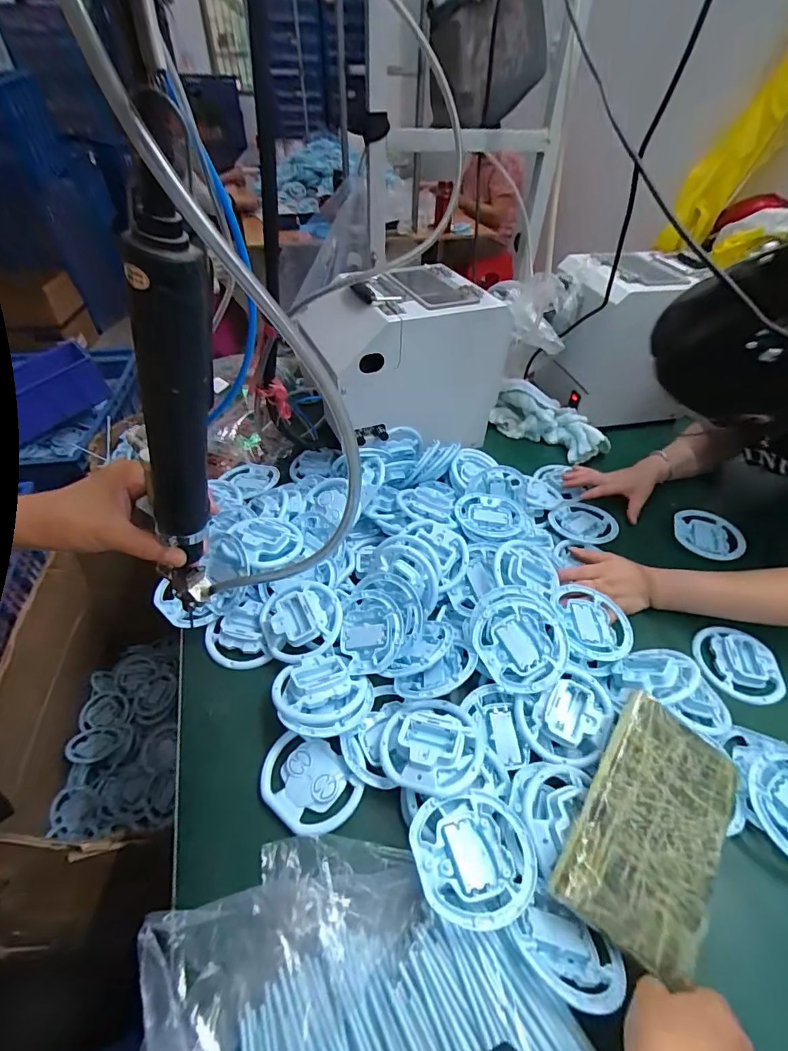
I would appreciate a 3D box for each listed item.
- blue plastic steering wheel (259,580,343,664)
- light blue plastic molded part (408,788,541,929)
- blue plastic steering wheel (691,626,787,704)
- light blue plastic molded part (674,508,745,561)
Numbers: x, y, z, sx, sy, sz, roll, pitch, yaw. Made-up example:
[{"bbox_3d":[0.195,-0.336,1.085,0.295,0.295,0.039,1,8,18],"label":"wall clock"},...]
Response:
[{"bbox_3d":[-0.114,0.115,0.560,0.105,0.026,0.105,-1,56,2],"label":"blue plastic steering wheel"},{"bbox_3d":[0.069,0.284,0.384,0.101,0.015,0.101,-2,27,1],"label":"light blue plastic molded part"},{"bbox_3d":[0.441,0.175,0.572,0.093,0.031,0.092,0,45,0],"label":"blue plastic steering wheel"},{"bbox_3d":[0.501,0.010,0.720,0.094,0.020,0.098,0,45,0],"label":"light blue plastic molded part"}]

